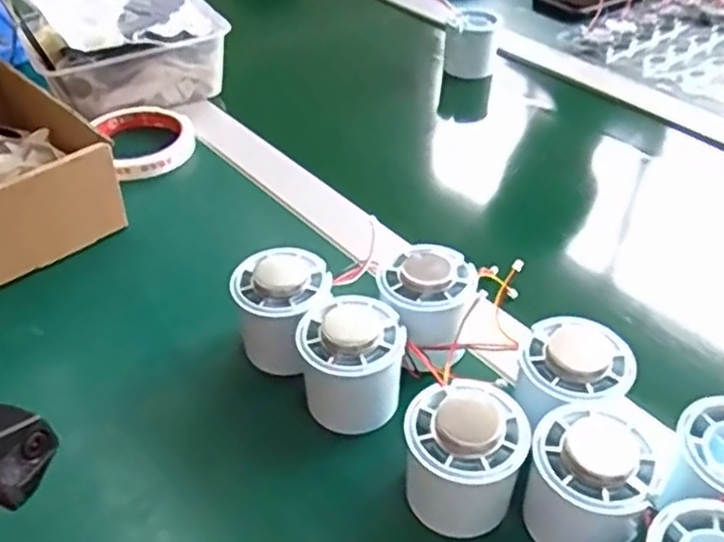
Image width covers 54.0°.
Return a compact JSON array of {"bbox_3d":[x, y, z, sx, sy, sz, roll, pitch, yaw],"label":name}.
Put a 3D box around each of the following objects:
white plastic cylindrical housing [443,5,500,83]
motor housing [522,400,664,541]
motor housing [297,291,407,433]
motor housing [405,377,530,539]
[{"bbox_3d":[0.110,-0.230,0.714,0.051,0.053,0.051,2,41,1],"label":"white plastic cylindrical housing"},{"bbox_3d":[0.103,0.095,0.320,0.051,0.052,0.052,0,41,0],"label":"motor housing"},{"bbox_3d":[-0.004,0.051,0.378,0.055,0.056,0.058,-8,42,-11],"label":"motor housing"},{"bbox_3d":[0.048,0.088,0.334,0.052,0.055,0.047,-2,41,-3],"label":"motor housing"}]

